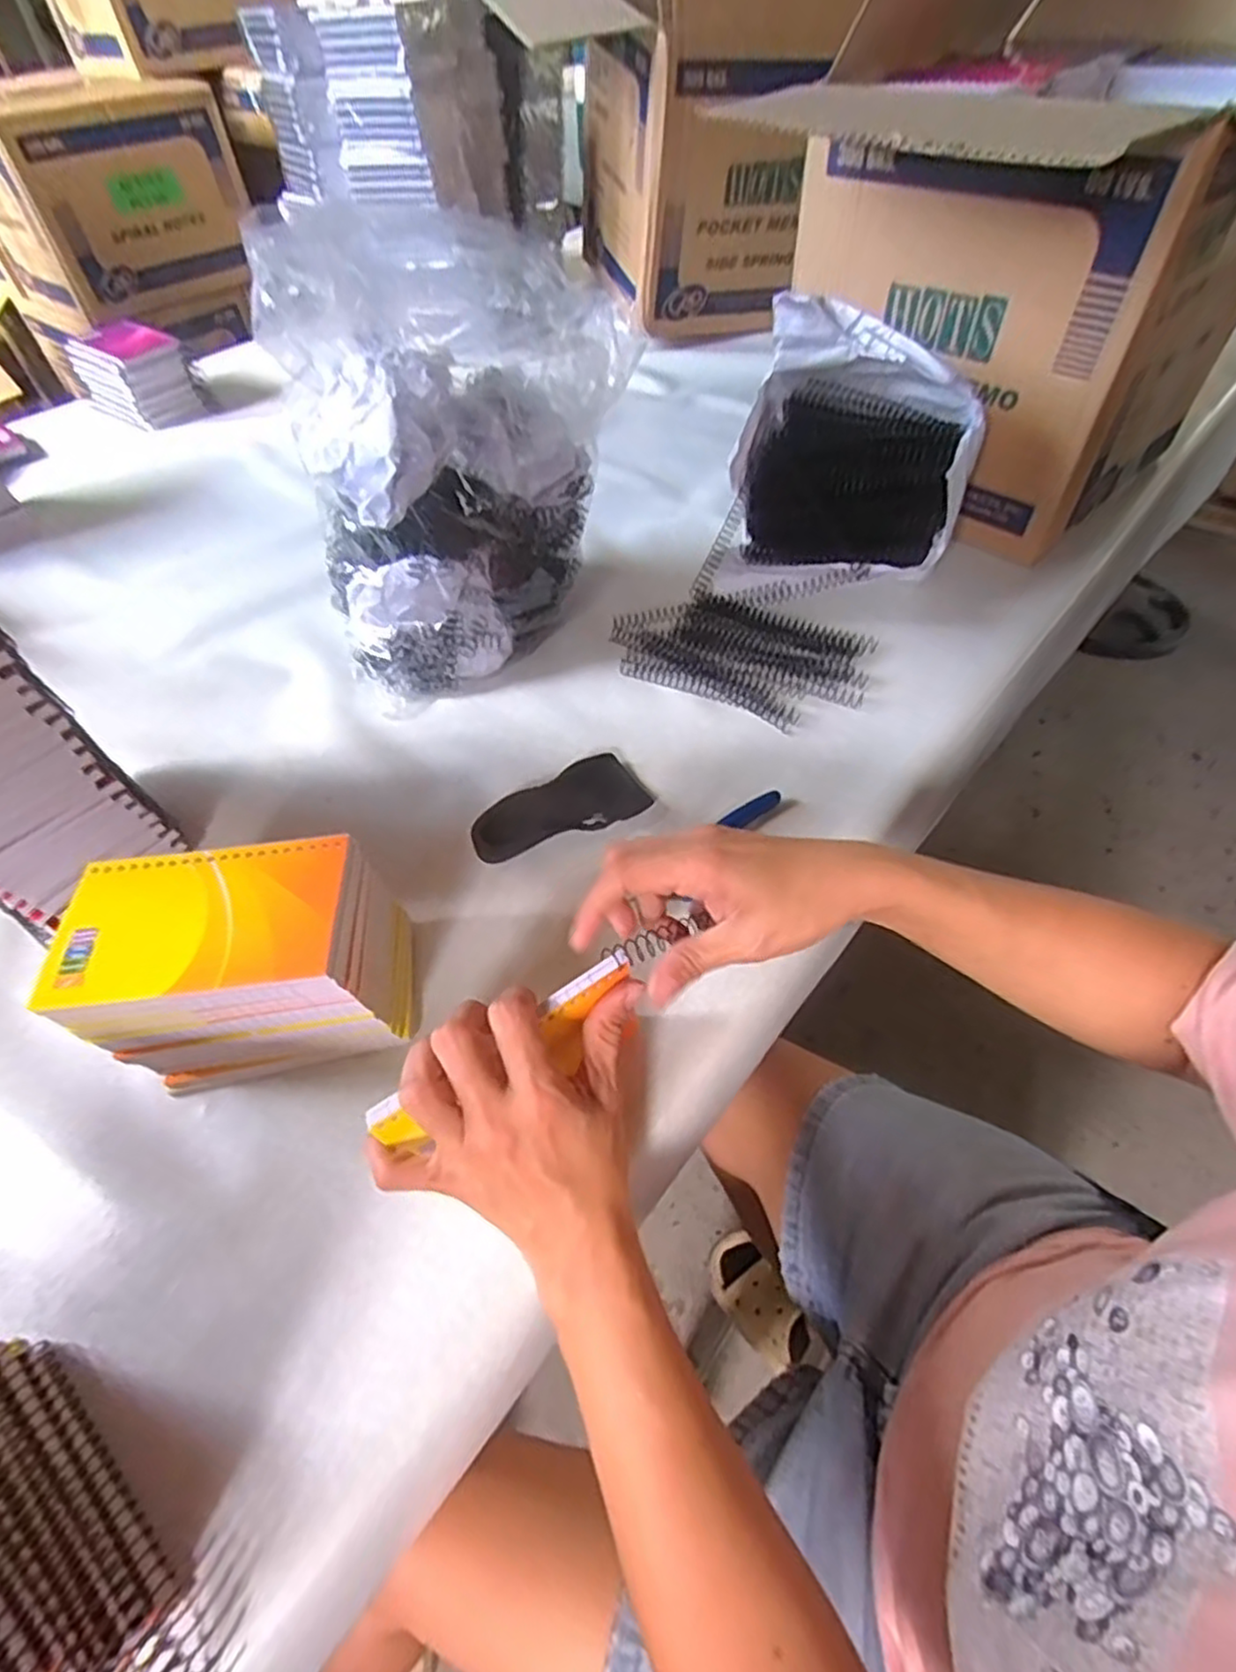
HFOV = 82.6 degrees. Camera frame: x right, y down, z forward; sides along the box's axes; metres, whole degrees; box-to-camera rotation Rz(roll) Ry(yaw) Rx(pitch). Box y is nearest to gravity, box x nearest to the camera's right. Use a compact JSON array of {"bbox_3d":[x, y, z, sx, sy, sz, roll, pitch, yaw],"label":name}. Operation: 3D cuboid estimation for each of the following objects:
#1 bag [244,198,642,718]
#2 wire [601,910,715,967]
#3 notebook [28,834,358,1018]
[{"bbox_3d":[-0.117,-0.268,0.521,0.237,0.277,0.147,-36,60,-22],"label":"bag"},{"bbox_3d":[0.021,0.051,0.347,0.067,0.008,0.012,-16,51,-39],"label":"wire"},{"bbox_3d":[-0.196,0.041,0.335,0.131,0.014,0.083,-7,53,-2],"label":"notebook"}]

